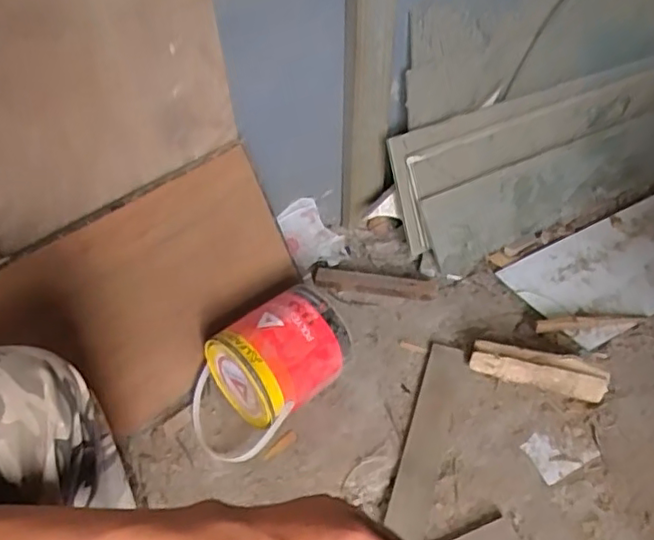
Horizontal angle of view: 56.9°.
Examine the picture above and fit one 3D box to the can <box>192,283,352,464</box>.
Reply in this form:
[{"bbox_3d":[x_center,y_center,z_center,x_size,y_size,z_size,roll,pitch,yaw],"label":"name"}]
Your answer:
[{"bbox_3d":[-0.085,0.142,0.859,0.231,0.149,0.156,-24,47,-24],"label":"can"}]

